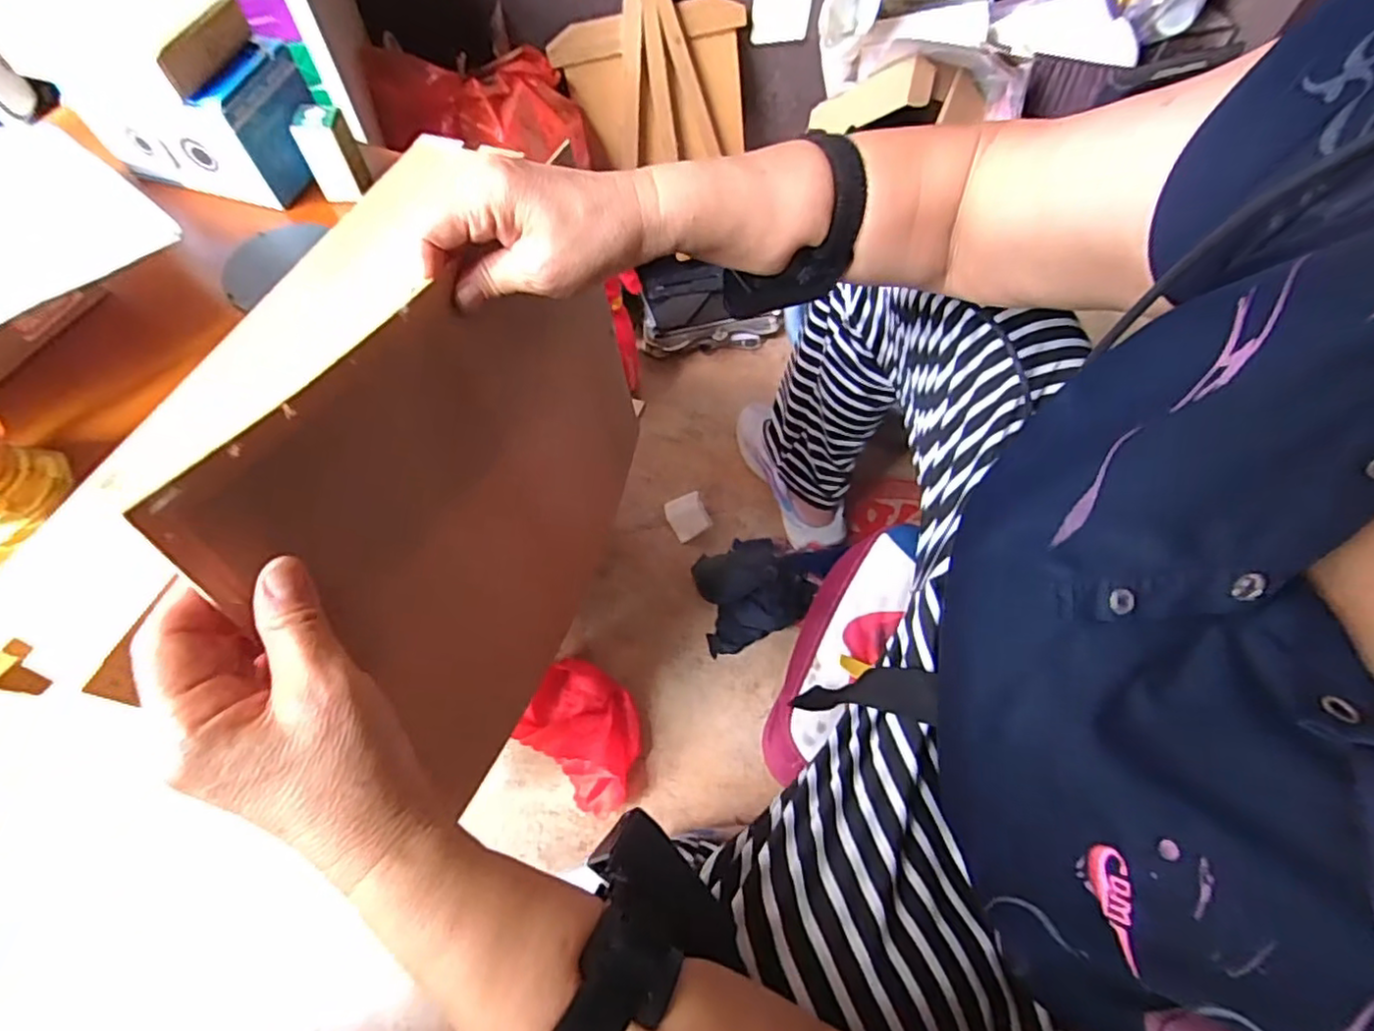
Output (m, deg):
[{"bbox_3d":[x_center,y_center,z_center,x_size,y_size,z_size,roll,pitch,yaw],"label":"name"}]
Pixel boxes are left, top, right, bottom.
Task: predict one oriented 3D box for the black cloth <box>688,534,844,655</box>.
[{"bbox_3d":[0.109,0.091,0.837,0.189,0.066,0.139,-10,63,-7],"label":"black cloth"}]

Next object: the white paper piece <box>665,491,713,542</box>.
[{"bbox_3d":[0.000,-0.001,0.886,0.059,0.013,0.063,-35,67,24],"label":"white paper piece"}]

